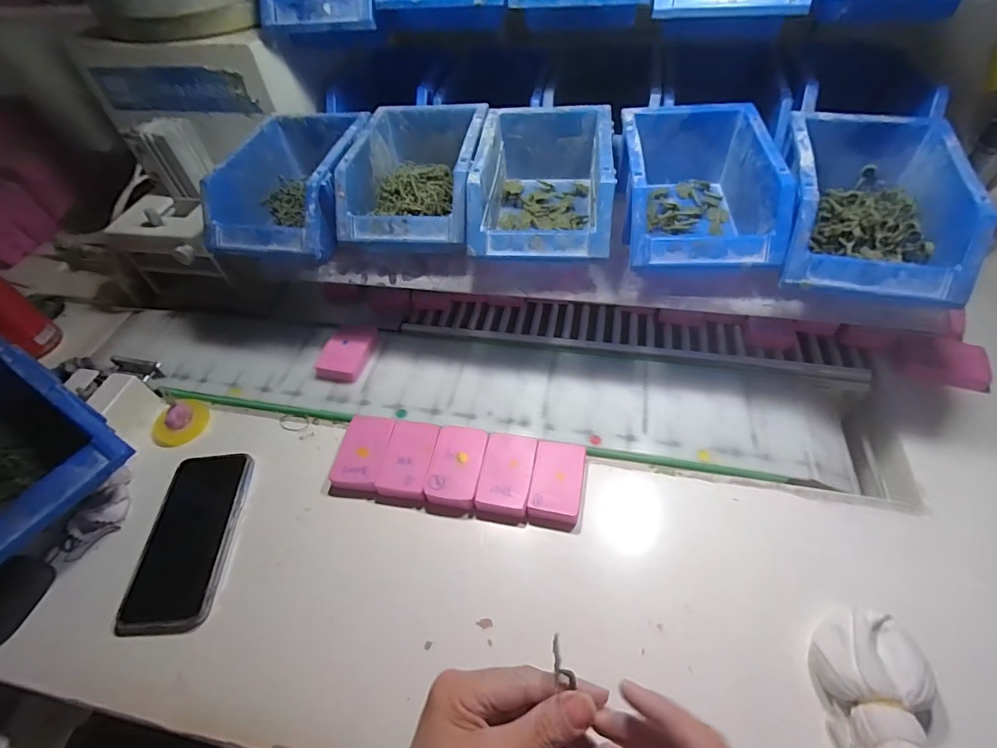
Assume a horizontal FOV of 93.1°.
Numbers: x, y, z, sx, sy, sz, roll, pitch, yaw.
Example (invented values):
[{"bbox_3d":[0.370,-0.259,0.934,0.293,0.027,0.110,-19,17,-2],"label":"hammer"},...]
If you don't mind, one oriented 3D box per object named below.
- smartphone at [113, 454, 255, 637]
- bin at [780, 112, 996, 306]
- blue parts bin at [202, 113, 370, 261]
[{"bbox_3d":[-0.265,0.138,0.404,0.073,0.012,0.147,-4,50,2],"label":"smartphone"},{"bbox_3d":[0.301,-0.138,0.391,0.121,0.072,0.175,10,52,13],"label":"bin"},{"bbox_3d":[-0.206,-0.193,0.485,0.123,0.072,0.176,5,51,10],"label":"blue parts bin"}]

